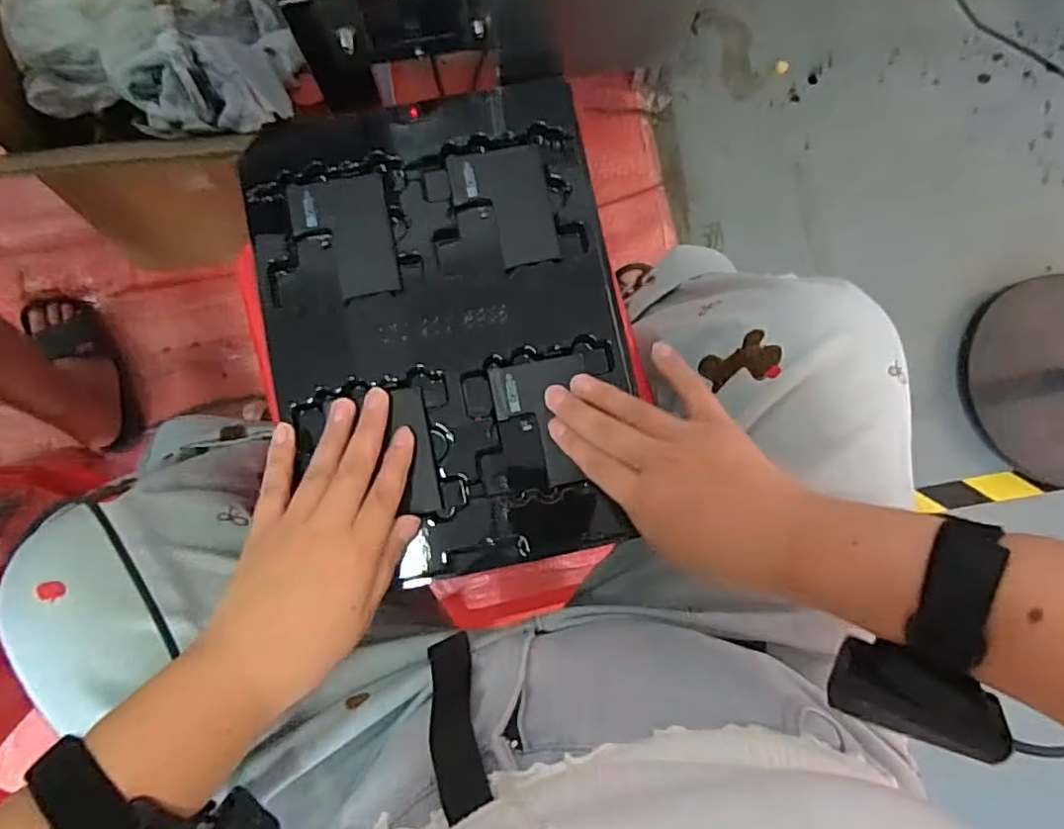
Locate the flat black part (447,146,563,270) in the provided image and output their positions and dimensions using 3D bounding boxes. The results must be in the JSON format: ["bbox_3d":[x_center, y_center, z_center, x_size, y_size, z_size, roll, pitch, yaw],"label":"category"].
[{"bbox_3d":[-0.017,-0.131,0.398,0.060,0.007,0.077,-10,84,-3],"label":"flat black part"}]

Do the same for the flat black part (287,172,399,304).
[{"bbox_3d":[-0.118,-0.111,0.396,0.060,0.005,0.078,-10,84,-3],"label":"flat black part"}]

